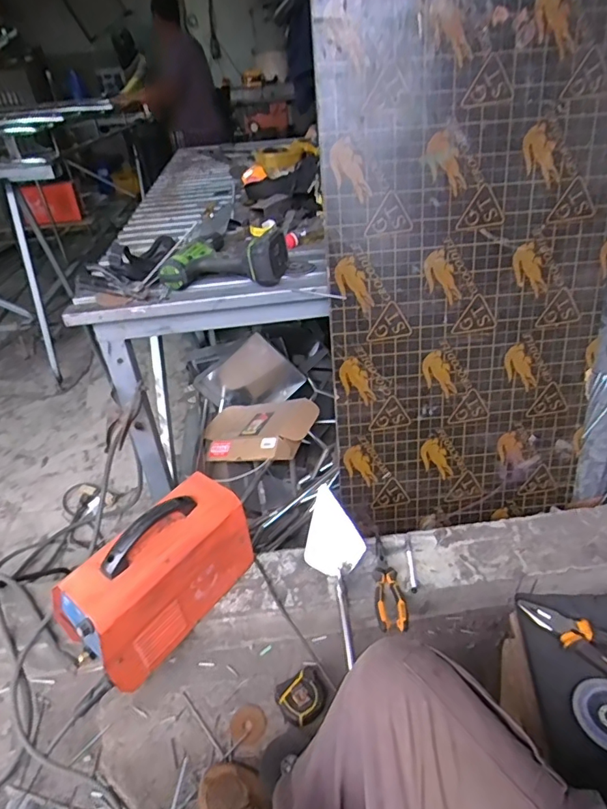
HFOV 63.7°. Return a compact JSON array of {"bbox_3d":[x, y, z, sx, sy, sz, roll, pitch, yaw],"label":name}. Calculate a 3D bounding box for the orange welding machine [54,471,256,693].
[{"bbox_3d":[-0.259,0.297,0.884,0.133,0.217,0.315,22,43,33],"label":"orange welding machine"}]

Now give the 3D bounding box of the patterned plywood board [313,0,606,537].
[{"bbox_3d":[0.330,-0.199,0.968,0.539,1.014,0.028,-5,23,-1],"label":"patterned plywood board"}]

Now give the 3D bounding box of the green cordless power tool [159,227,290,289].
[{"bbox_3d":[-0.152,-0.320,1.020,0.236,0.080,0.207,2,35,9],"label":"green cordless power tool"}]

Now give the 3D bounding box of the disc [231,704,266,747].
[{"bbox_3d":[-0.098,0.572,0.873,0.061,0.004,0.067,-2,30,1],"label":"disc"}]

